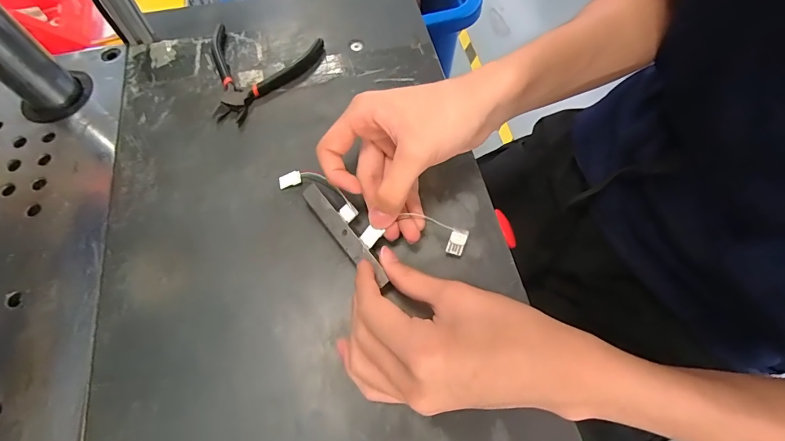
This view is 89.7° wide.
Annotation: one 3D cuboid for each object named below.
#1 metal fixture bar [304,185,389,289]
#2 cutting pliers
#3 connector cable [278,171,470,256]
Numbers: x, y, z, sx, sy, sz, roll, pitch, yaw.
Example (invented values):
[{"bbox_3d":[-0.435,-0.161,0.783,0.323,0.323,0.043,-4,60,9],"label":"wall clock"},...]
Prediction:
[{"bbox_3d":[-0.035,0.010,0.284,0.014,0.009,0.092,-37,70,-16],"label":"metal fixture bar"},{"bbox_3d":[-0.129,-0.133,0.361,0.106,0.008,0.106,10,64,5],"label":"cutting pliers"},{"bbox_3d":[-0.023,-0.004,0.297,0.155,0.015,0.039,23,66,16],"label":"connector cable"}]

